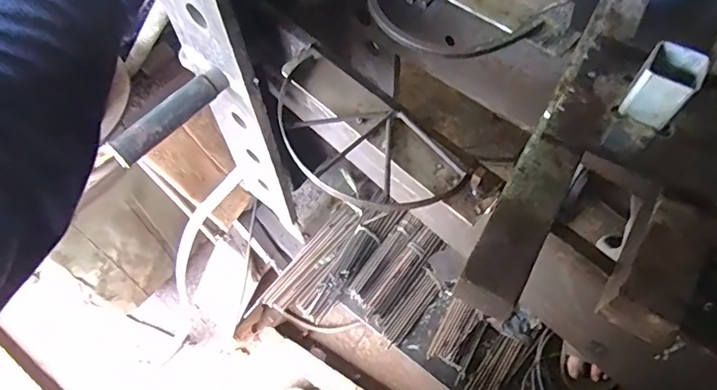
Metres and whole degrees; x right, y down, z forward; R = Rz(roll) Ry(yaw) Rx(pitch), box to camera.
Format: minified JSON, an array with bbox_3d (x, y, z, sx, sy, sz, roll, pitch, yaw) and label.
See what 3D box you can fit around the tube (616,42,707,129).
[{"bbox_3d":[0.270,-0.096,0.439,0.044,0.052,0.049,32,67,19],"label":"tube"}]

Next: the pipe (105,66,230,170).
[{"bbox_3d":[-0.226,-0.097,0.599,0.033,0.033,0.160,38,69,21],"label":"pipe"}]

